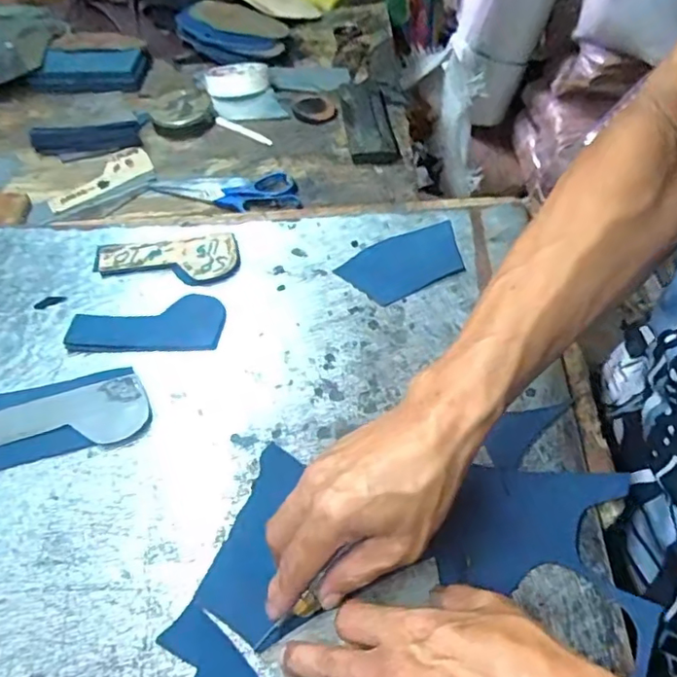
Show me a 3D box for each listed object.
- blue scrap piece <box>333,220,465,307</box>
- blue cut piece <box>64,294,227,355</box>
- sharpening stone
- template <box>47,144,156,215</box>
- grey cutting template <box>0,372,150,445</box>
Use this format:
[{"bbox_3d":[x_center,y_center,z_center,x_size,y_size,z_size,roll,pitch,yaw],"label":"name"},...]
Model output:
[{"bbox_3d":[0.060,-0.067,0.516,0.110,0.004,0.060,-24,62,-8],"label":"blue scrap piece"},{"bbox_3d":[-0.168,-0.010,0.499,0.132,0.009,0.056,-3,56,-7],"label":"blue cut piece"},{"bbox_3d":[0.033,-0.271,0.702,0.058,0.021,0.174,-4,56,-7],"label":"sharpening stone"},{"bbox_3d":[-0.276,-0.186,0.658,0.126,0.009,0.049,-32,63,-23],"label":"template"},{"bbox_3d":[-0.214,0.064,0.444,0.128,0.004,0.056,-15,56,-5],"label":"grey cutting template"}]

